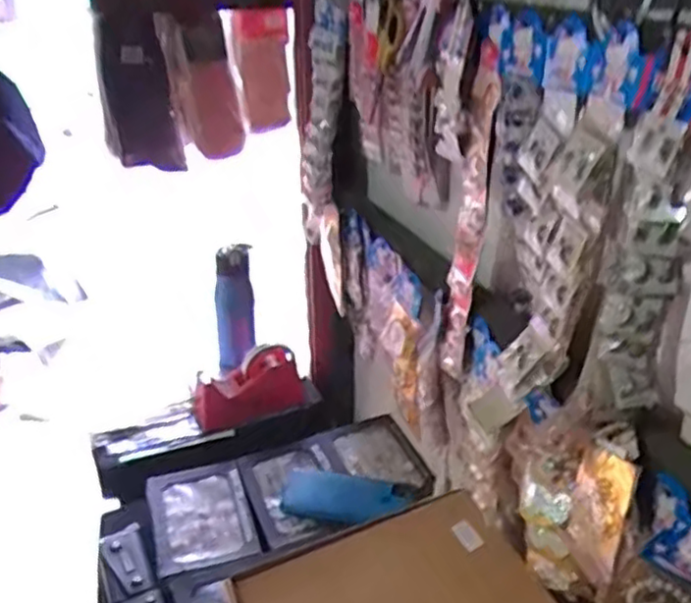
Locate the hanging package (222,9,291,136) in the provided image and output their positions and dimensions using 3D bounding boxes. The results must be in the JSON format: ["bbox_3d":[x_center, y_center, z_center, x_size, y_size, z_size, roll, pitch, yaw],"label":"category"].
[{"bbox_3d":[-0.135,-0.366,1.122,0.030,0.209,0.121,22,48,32],"label":"hanging package"}]

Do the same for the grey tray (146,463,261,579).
[{"bbox_3d":[-0.180,0.265,0.871,0.117,0.019,0.172,-10,31,-17],"label":"grey tray"}]

